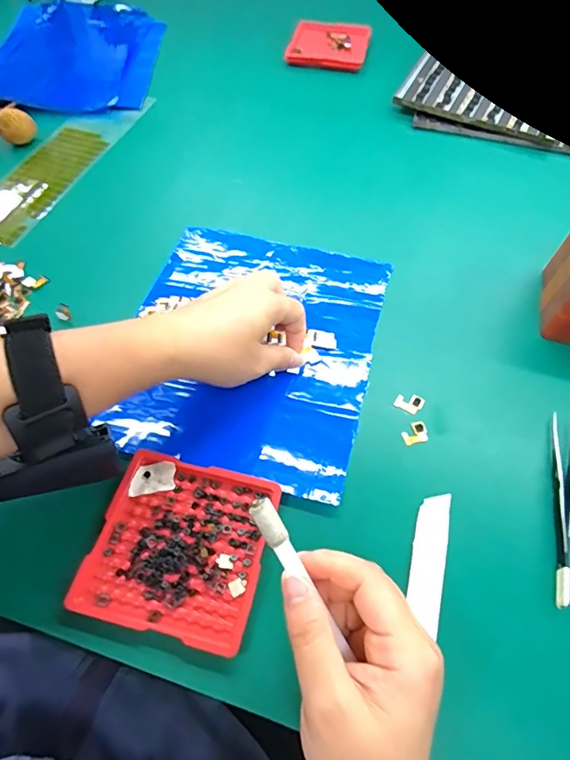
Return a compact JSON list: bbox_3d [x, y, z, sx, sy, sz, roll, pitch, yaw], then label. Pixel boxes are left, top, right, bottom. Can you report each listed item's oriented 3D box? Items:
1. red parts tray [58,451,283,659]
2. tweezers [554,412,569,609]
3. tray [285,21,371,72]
[{"bbox_3d":[-0.062,0.098,0.283,0.098,0.006,0.098,13,56,7],"label":"red parts tray"},{"bbox_3d":[0.177,0.076,0.299,0.014,0.005,0.128,17,57,10],"label":"tweezers"},{"bbox_3d":[0.060,-0.446,0.625,0.099,0.019,0.100,12,56,6],"label":"tray"}]

